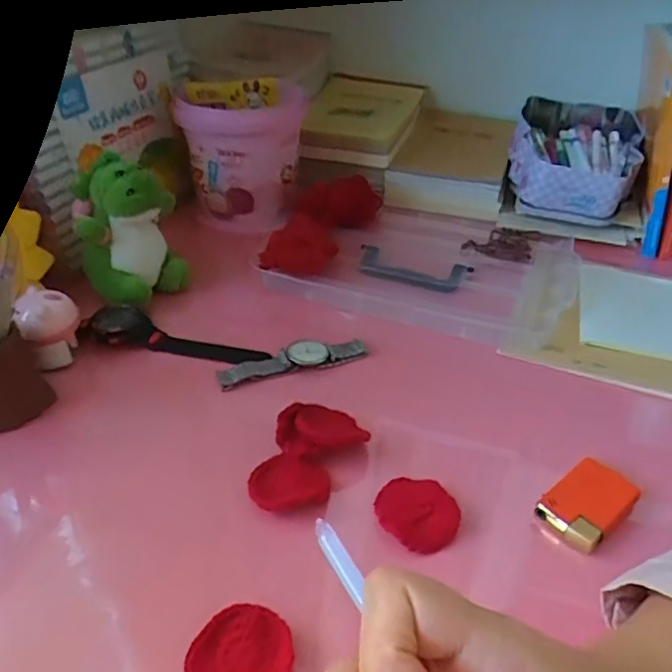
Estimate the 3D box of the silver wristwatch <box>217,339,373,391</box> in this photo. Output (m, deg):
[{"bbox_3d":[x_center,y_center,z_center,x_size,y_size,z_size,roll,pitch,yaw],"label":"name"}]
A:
[{"bbox_3d":[-0.034,0.020,0.456,0.115,0.020,0.025,-11,39,-16],"label":"silver wristwatch"}]

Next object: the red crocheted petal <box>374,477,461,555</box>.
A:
[{"bbox_3d":[0.048,0.104,0.347,0.046,0.008,0.049,1,37,0],"label":"red crocheted petal"}]

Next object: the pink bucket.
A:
[{"bbox_3d":[-0.102,-0.203,0.648,0.126,0.122,0.121,5,37,5],"label":"pink bucket"}]

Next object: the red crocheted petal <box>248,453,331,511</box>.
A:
[{"bbox_3d":[-0.029,0.090,0.361,0.048,0.011,0.037,-7,38,-11],"label":"red crocheted petal"}]

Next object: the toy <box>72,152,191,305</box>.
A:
[{"bbox_3d":[-0.177,-0.092,0.503,0.082,0.107,0.070,-14,39,-19],"label":"toy"}]

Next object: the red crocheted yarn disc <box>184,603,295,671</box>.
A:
[{"bbox_3d":[-0.044,0.154,0.275,0.048,0.008,0.049,1,37,0],"label":"red crocheted yarn disc"}]

